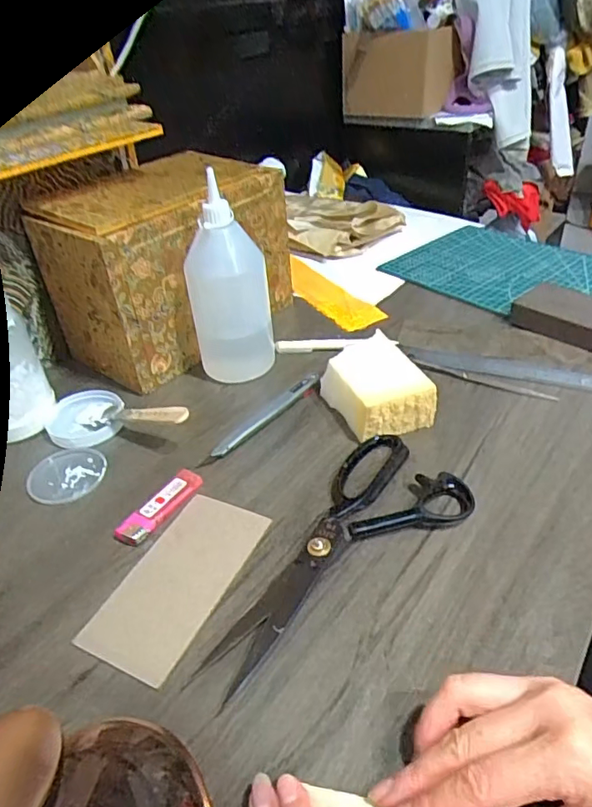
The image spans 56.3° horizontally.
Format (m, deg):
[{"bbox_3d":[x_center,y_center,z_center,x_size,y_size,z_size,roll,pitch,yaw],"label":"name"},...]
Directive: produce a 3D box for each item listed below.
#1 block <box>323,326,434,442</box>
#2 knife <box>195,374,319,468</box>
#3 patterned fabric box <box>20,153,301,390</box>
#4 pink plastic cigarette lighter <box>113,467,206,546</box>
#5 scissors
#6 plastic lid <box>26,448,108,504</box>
[{"bbox_3d":[0.073,-0.018,0.517,0.080,0.044,0.112,-15,40,-13],"label":"block"},{"bbox_3d":[-0.032,0.012,0.513,0.020,0.010,0.147,27,48,34],"label":"knife"},{"bbox_3d":[-0.132,-0.155,0.605,0.129,0.171,0.241,27,48,34],"label":"patterned fabric box"},{"bbox_3d":[-0.105,0.080,0.431,0.023,0.013,0.078,23,46,30],"label":"pink plastic cigarette lighter"},{"bbox_3d":[0.021,0.098,0.395,0.233,0.015,0.102,-31,46,-29],"label":"scissors"},{"bbox_3d":[-0.194,0.060,0.471,0.063,0.010,0.056,-31,46,-30],"label":"plastic lid"}]

